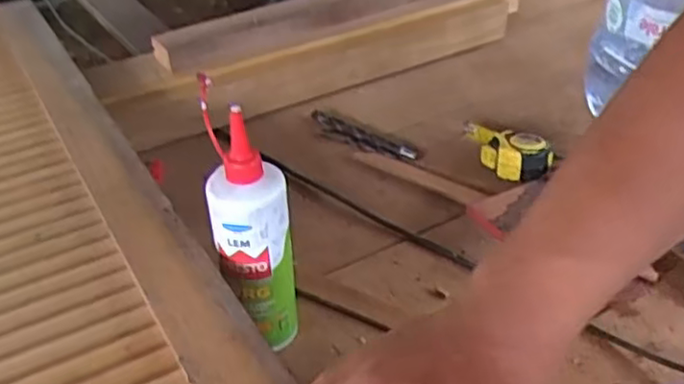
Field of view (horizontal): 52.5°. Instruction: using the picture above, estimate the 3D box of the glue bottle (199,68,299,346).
[{"bbox_3d":[-0.078,0.033,0.615,0.069,0.247,0.082,-6,37,-7],"label":"glue bottle"}]

